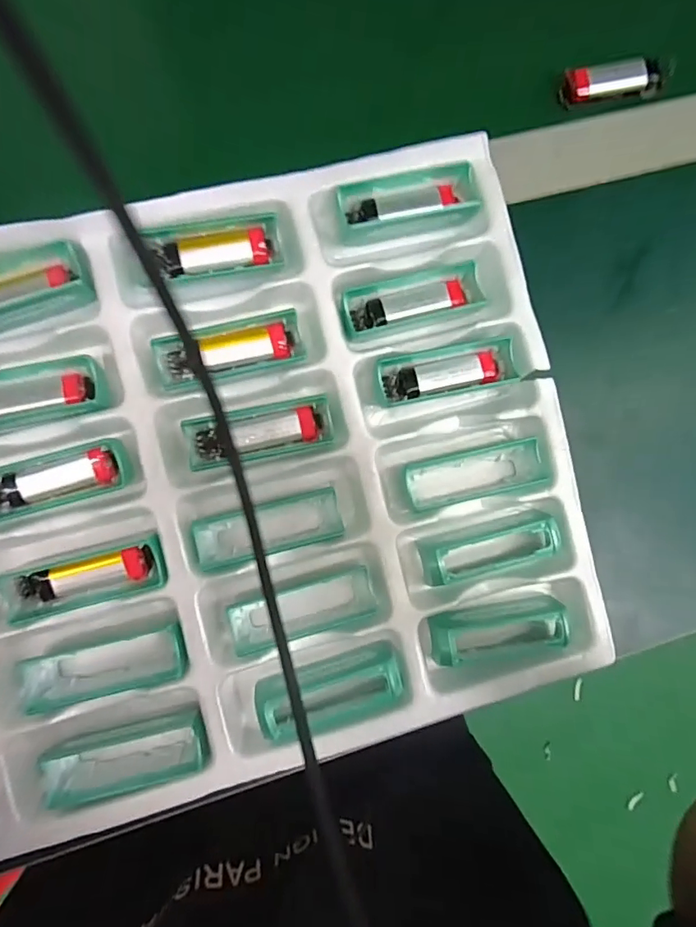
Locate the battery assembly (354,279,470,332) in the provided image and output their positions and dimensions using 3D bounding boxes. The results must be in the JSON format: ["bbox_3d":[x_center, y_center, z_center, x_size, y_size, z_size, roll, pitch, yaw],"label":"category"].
[{"bbox_3d":[0.035,-0.091,0.280,0.066,0.010,0.016,-15,91,-7],"label":"battery assembly"}]

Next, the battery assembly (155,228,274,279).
[{"bbox_3d":[-0.074,-0.117,0.269,0.062,0.009,0.018,-11,91,-7],"label":"battery assembly"}]

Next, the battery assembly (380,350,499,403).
[{"bbox_3d":[0.055,-0.050,0.285,0.069,0.017,0.017,-12,91,-7],"label":"battery assembly"}]

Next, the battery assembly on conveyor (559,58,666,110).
[{"bbox_3d":[0.172,-0.248,0.314,0.066,0.014,0.021,-14,91,-7],"label":"battery assembly on conveyor"}]

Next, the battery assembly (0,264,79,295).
[{"bbox_3d":[-0.179,-0.092,0.256,0.069,0.007,0.011,-17,91,-7],"label":"battery assembly"}]

